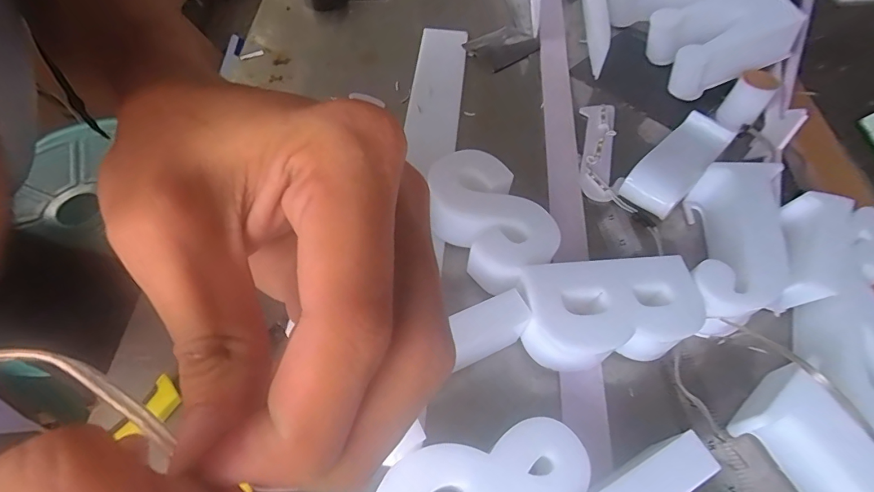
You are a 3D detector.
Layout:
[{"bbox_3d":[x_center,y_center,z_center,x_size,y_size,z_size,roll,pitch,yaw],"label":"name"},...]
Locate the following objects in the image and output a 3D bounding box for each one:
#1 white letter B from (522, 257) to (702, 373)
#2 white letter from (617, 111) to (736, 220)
[{"bbox_3d":[0.111,0.048,0.300,0.111,0.046,0.063,-6,57,-5],"label":"white letter B"},{"bbox_3d":[0.203,-0.070,0.382,0.045,0.036,0.118,38,64,22],"label":"white letter"}]

